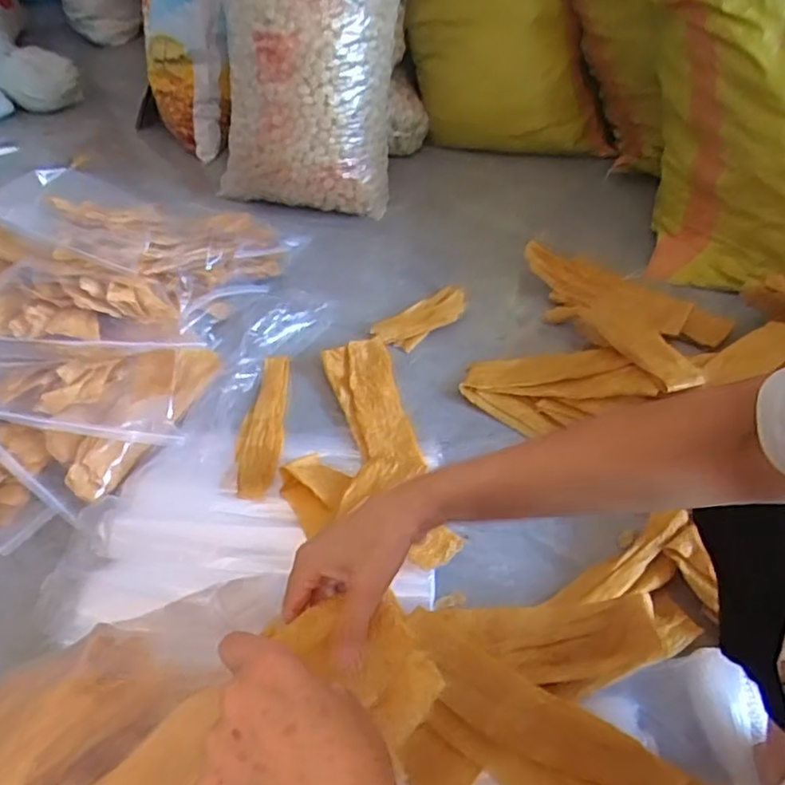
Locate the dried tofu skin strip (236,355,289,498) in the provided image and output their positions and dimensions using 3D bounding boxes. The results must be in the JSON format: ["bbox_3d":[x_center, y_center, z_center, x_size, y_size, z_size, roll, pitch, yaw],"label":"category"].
[{"bbox_3d":[-0.213,0.046,1.049,0.065,0.033,0.320,-2,44,0],"label":"dried tofu skin strip"}]

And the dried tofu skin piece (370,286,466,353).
[{"bbox_3d":[0.063,-0.138,1.217,0.208,0.038,0.087,-27,49,-23],"label":"dried tofu skin piece"}]

